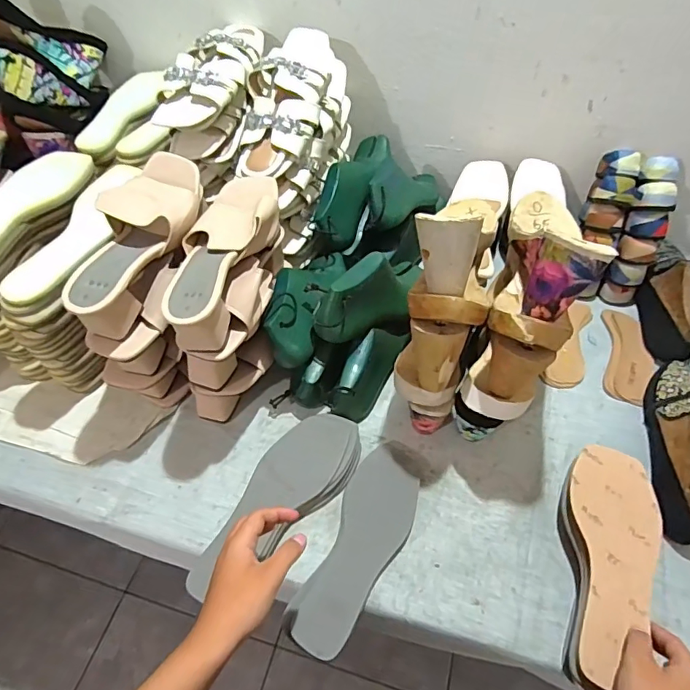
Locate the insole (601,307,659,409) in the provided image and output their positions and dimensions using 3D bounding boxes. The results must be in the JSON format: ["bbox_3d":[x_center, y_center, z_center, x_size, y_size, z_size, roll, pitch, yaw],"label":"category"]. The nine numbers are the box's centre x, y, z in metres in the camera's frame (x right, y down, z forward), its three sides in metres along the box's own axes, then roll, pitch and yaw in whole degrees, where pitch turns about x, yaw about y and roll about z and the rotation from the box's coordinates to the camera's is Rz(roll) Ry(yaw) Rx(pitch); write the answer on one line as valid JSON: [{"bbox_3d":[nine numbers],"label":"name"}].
[{"bbox_3d":[0.424,0.017,0.734,0.065,0.015,0.165,12,54,9],"label":"insole"}]

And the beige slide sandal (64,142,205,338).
[{"bbox_3d":[-0.226,-0.125,0.538,0.081,0.071,0.231,14,69,10],"label":"beige slide sandal"}]

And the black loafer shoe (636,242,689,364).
[{"bbox_3d":[0.507,-0.085,0.761,0.068,0.087,0.247,14,54,10],"label":"black loafer shoe"}]

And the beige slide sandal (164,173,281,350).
[{"bbox_3d":[-0.139,-0.104,0.559,0.090,0.073,0.238,13,54,10],"label":"beige slide sandal"}]

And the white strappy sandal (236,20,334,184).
[{"bbox_3d":[-0.085,-0.339,0.684,0.104,0.056,0.238,12,76,9],"label":"white strappy sandal"}]

